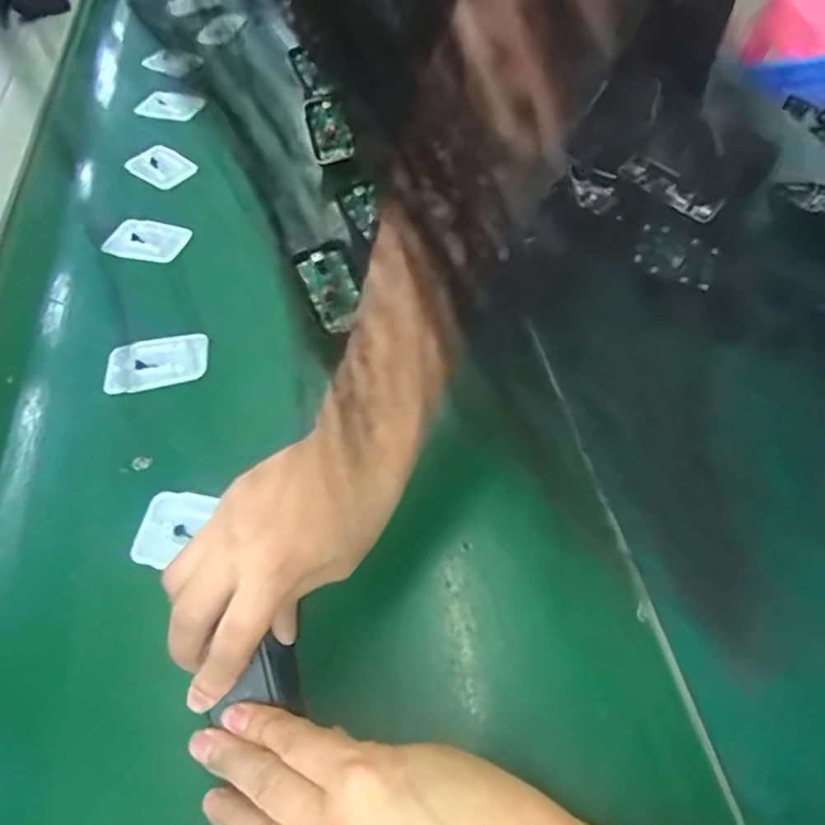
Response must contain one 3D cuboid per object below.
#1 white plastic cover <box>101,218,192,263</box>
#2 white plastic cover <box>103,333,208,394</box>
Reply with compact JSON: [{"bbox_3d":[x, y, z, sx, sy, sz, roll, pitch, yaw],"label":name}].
[{"bbox_3d":[-0.219,-0.144,0.492,0.062,0.005,0.047,8,56,12],"label":"white plastic cover"},{"bbox_3d":[-0.176,-0.035,0.409,0.067,0.004,0.041,-9,54,0],"label":"white plastic cover"}]

